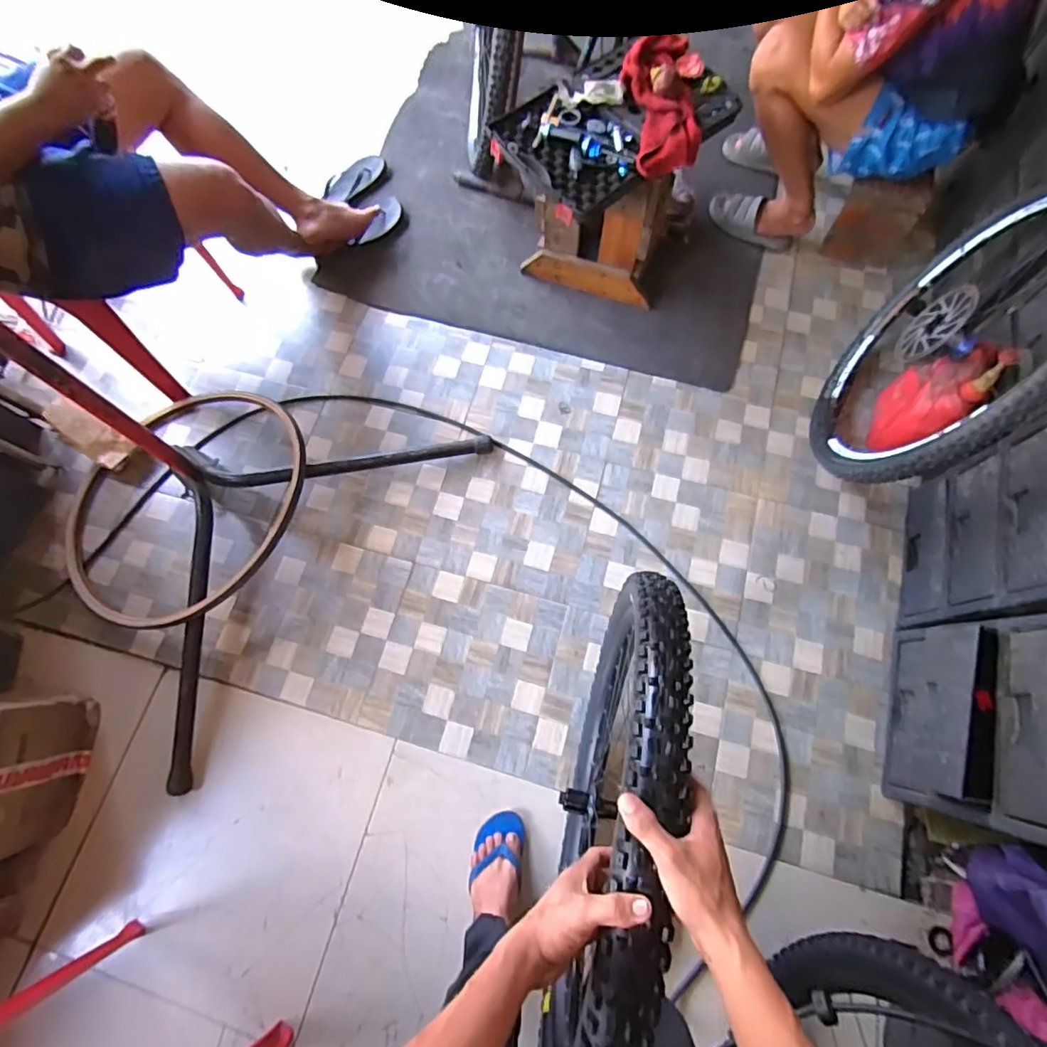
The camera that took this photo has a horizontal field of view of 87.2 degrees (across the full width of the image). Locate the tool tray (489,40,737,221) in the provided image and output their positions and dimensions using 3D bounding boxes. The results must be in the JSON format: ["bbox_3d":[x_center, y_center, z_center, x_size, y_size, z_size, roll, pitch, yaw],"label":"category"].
[{"bbox_3d":[0.201,-0.906,1.233,0.490,0.046,0.356,-38,74,-10],"label":"tool tray"}]

